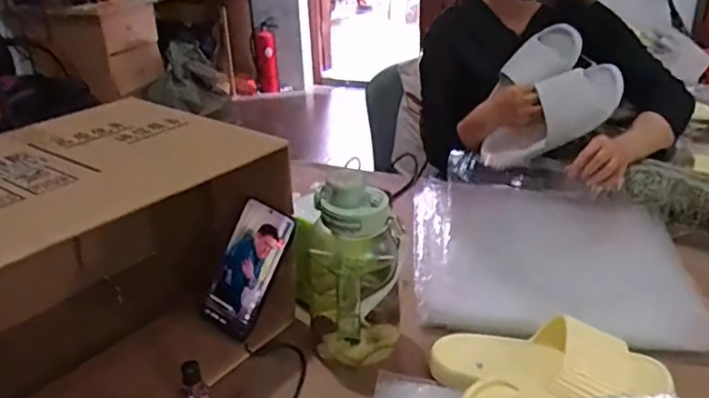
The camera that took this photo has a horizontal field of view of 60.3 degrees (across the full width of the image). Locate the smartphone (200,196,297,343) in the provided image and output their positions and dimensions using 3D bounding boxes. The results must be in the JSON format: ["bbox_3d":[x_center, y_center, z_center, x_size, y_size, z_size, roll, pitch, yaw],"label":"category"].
[{"bbox_3d":[-0.126,0.081,0.714,0.076,0.158,0.015,24,7,22],"label":"smartphone"}]

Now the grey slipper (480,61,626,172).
[{"bbox_3d":[0.338,-0.139,1.080,0.242,0.090,0.084,-36,23,13],"label":"grey slipper"}]

